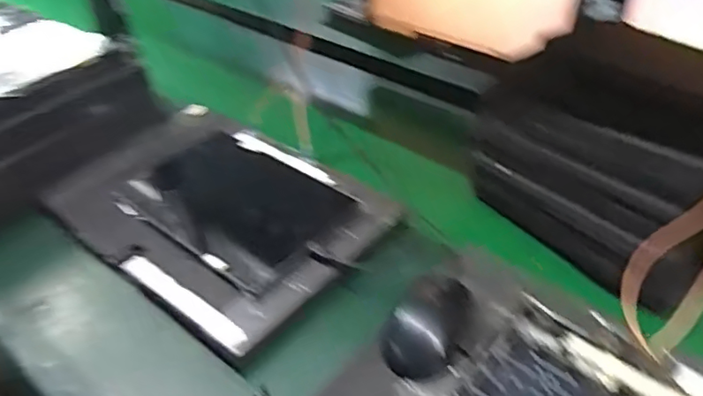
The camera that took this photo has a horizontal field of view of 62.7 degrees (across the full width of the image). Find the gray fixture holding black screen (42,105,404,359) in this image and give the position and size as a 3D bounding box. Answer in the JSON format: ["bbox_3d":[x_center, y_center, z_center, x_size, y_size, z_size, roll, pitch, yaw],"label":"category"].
[{"bbox_3d":[-0.165,0.012,0.689,0.381,0.035,0.255,26,47,30],"label":"gray fixture holding black screen"}]

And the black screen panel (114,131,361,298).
[{"bbox_3d":[-0.138,-0.003,0.687,0.263,0.016,0.183,27,47,30],"label":"black screen panel"}]

